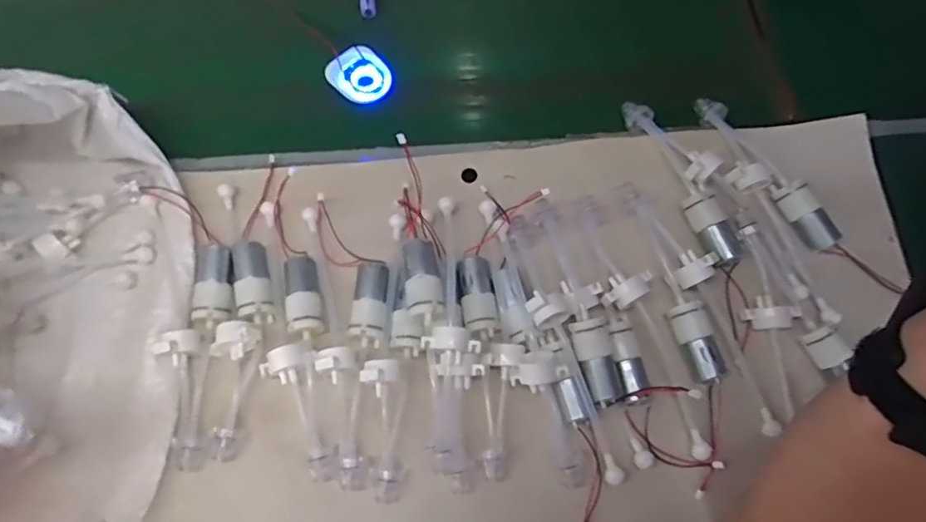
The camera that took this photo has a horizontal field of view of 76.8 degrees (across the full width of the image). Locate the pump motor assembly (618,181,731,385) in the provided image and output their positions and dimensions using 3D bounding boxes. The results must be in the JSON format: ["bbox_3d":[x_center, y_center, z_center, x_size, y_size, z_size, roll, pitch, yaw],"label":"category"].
[{"bbox_3d":[0.164,0.009,0.436,0.036,0.032,0.158,-15,73,-7],"label":"pump motor assembly"}]

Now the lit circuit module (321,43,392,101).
[{"bbox_3d":[-0.090,-0.165,0.520,0.048,0.007,0.057,-40,77,-14],"label":"lit circuit module"}]

